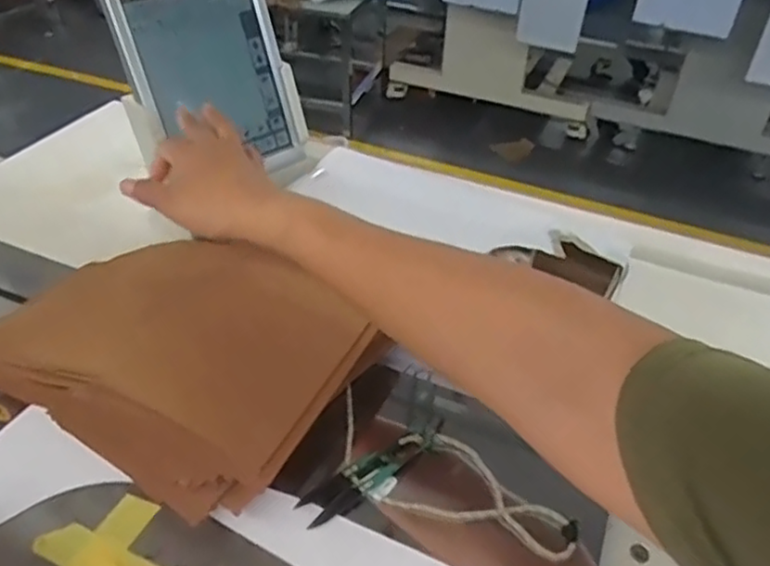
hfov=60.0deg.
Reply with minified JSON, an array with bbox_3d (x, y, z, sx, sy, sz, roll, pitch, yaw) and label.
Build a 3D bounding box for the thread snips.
[{"bbox_3d":[-0.005,0.122,0.434,0.104,0.010,0.030,-21,45,-27],"label":"thread snips"}]

